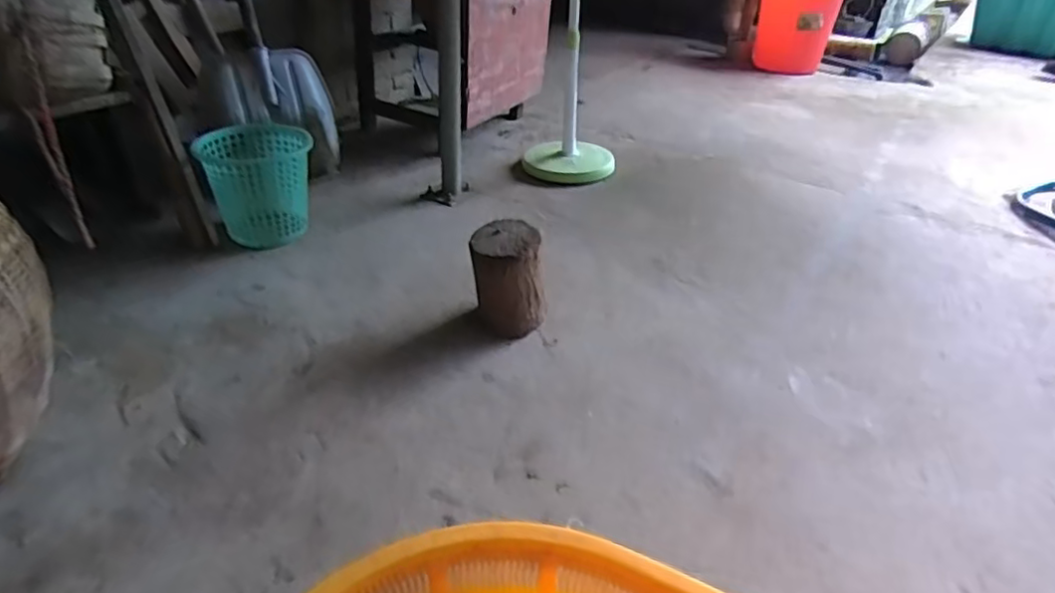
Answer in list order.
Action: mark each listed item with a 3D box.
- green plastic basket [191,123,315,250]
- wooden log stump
[{"bbox_3d":[-0.732,-0.305,1.749,0.257,0.249,0.264,-3,34,-11],"label":"green plastic basket"},{"bbox_3d":[-0.040,-0.032,1.403,0.160,0.228,0.137,6,34,1],"label":"wooden log stump"}]

